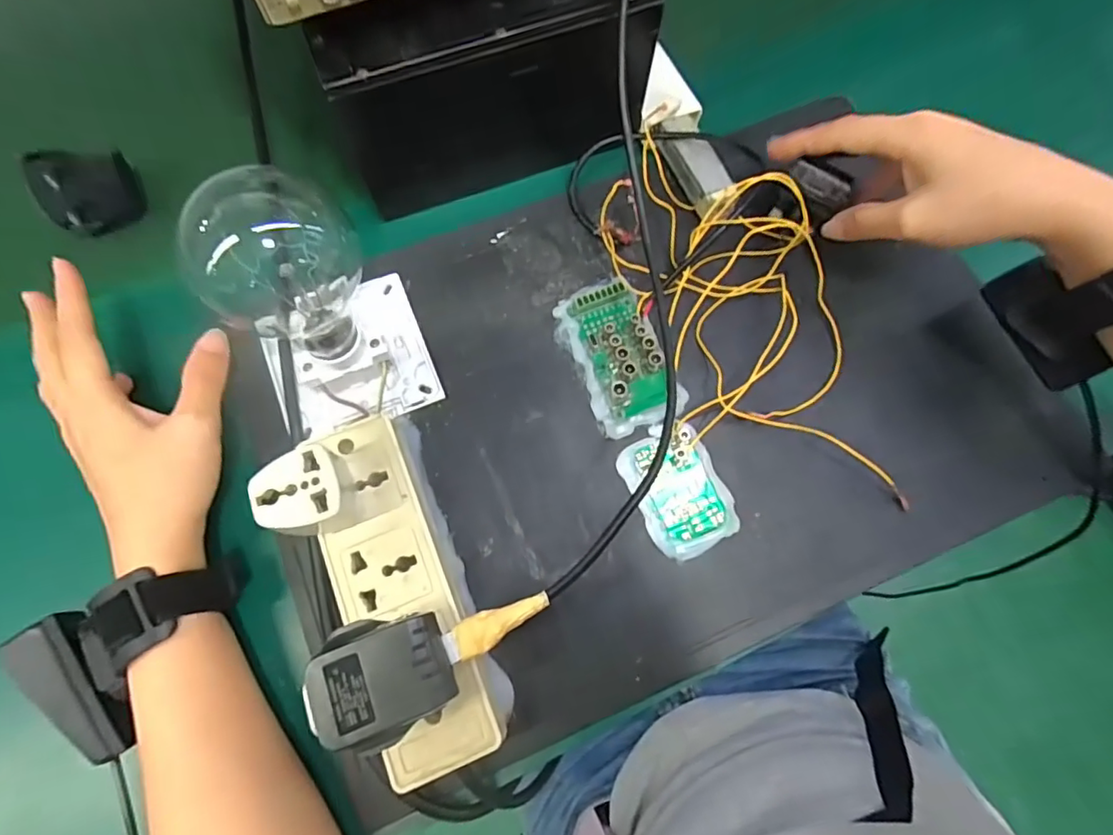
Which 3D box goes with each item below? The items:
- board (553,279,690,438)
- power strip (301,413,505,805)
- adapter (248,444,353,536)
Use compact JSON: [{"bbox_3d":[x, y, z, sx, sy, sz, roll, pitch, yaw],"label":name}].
[{"bbox_3d":[0.036,-0.040,0.334,0.053,0.018,0.092,-23,75,-8],"label":"board"},{"bbox_3d":[-0.078,0.085,0.288,0.052,0.031,0.167,-22,75,-8],"label":"power strip"},{"bbox_3d":[-0.119,0.036,0.272,0.035,0.031,0.036,-17,74,-6],"label":"adapter"}]

